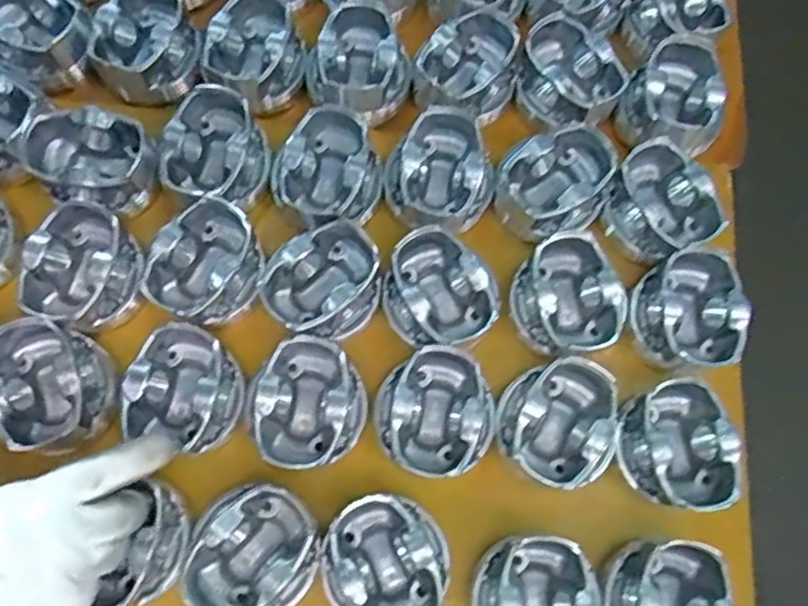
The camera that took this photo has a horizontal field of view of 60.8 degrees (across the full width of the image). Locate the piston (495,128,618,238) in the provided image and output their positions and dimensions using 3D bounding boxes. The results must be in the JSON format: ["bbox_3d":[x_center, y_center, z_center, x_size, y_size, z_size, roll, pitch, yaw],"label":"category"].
[{"bbox_3d":[0.111,-0.089,0.518,0.087,0.051,0.075,-22,76,-8],"label":"piston"}]

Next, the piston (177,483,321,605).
[{"bbox_3d":[-0.092,0.153,0.422,0.076,0.039,0.080,0,74,-2],"label":"piston"}]

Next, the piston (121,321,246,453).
[{"bbox_3d":[-0.139,0.055,0.446,0.067,0.041,0.073,0,74,-2],"label":"piston"}]

